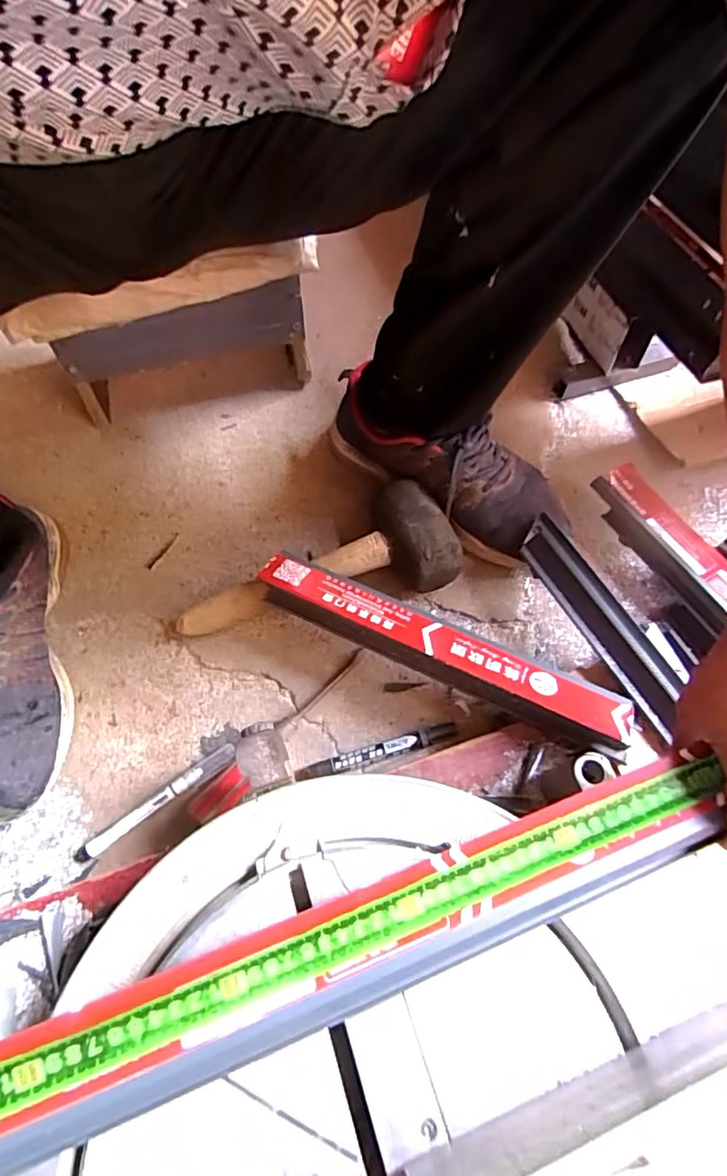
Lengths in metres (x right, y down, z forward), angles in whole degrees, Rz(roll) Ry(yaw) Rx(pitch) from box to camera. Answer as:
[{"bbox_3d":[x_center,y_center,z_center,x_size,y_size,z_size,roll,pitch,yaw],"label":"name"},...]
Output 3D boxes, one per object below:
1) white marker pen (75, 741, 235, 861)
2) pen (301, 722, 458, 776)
[{"bbox_3d":[-0.167,0.172,0.460,0.139,0.011,0.015,-33,67,-17],"label":"white marker pen"},{"bbox_3d":[0.014,0.136,0.475,0.130,0.014,0.014,-14,62,-7],"label":"pen"}]

